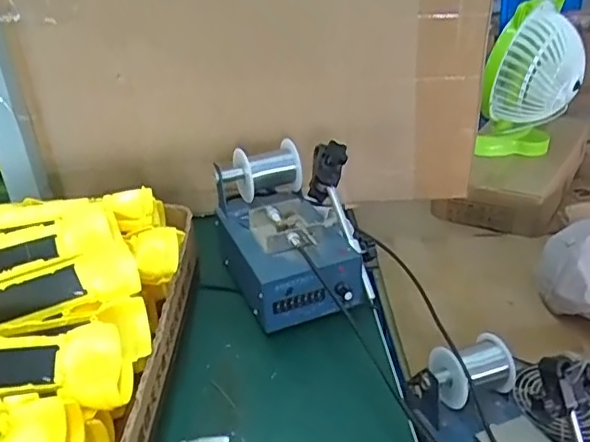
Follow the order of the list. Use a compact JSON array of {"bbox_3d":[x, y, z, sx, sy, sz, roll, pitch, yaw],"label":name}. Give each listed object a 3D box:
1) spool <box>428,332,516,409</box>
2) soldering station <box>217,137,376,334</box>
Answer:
[{"bbox_3d":[0.194,0.162,0.639,0.088,0.055,0.054,-14,33,-24],"label":"spool"},{"bbox_3d":[-0.011,-0.009,0.680,0.146,0.140,0.249,-10,30,-12],"label":"soldering station"}]

